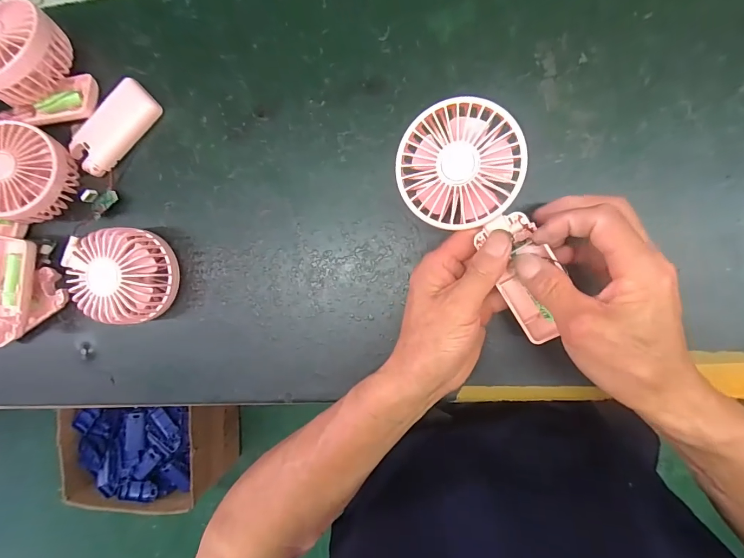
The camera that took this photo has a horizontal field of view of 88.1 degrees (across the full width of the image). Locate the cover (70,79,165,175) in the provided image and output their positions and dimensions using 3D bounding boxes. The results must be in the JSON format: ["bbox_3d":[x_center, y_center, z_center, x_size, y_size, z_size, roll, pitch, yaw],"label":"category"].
[{"bbox_3d":[-0.243,-0.142,0.365,0.092,0.019,0.044,-41,86,7],"label":"cover"}]

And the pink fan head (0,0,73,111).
[{"bbox_3d":[-0.326,-0.205,0.347,0.082,0.036,0.089,14,94,8],"label":"pink fan head"}]

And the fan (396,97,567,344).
[{"bbox_3d":[0.085,-0.036,0.277,0.081,0.027,0.182,-29,100,8],"label":"fan"}]

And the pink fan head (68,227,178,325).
[{"bbox_3d":[-0.221,0.000,0.348,0.076,0.049,0.078,0,92,8],"label":"pink fan head"}]

